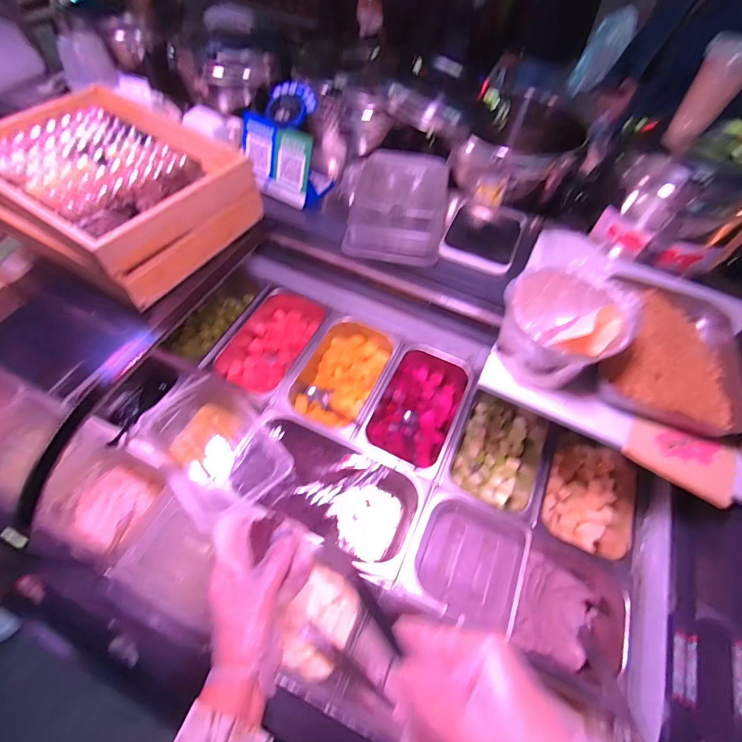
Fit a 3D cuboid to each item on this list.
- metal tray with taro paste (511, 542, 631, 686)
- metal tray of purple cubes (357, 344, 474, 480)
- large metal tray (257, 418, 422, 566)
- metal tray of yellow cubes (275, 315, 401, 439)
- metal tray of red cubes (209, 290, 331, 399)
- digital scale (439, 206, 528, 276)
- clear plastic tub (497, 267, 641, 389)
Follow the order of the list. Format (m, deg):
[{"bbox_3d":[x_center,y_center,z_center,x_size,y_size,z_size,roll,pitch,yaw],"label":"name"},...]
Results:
[{"bbox_3d":[0.310,0.363,0.590,0.137,0.080,0.170,23,59,9],"label":"metal tray with taro paste"},{"bbox_3d":[0.091,0.074,0.755,0.158,0.091,0.264,22,59,9],"label":"metal tray of purple cubes"},{"bbox_3d":[-0.062,0.215,0.672,0.275,0.124,0.148,23,59,9],"label":"large metal tray"},{"bbox_3d":[-0.058,0.007,0.779,0.170,0.079,0.273,23,59,10],"label":"metal tray of yellow cubes"},{"bbox_3d":[-0.201,-0.060,0.814,0.163,0.083,0.274,22,59,9],"label":"metal tray of red cubes"},{"bbox_3d":[0.216,-0.263,0.721,0.135,0.026,0.182,20,59,8],"label":"digital scale"},{"bbox_3d":[0.260,-0.063,0.533,0.151,0.112,0.148,2,58,-3],"label":"clear plastic tub"}]

